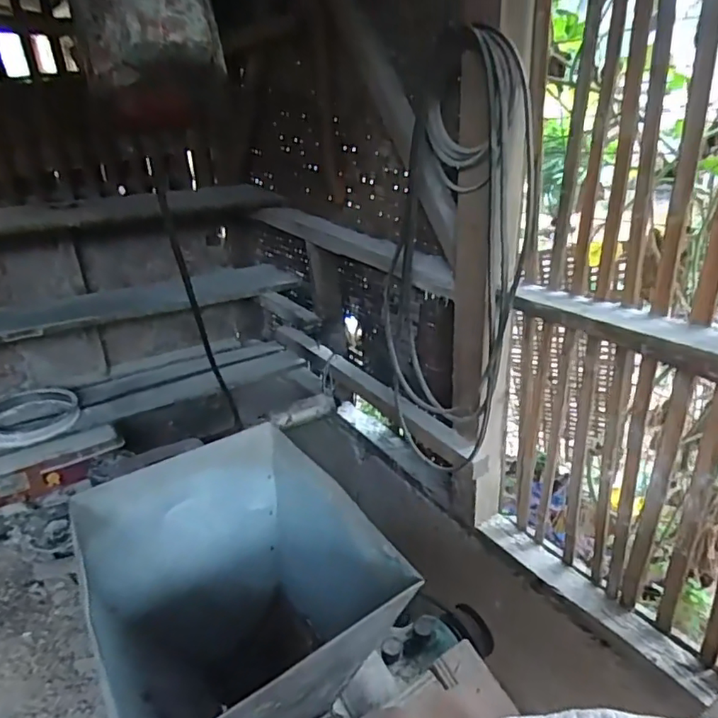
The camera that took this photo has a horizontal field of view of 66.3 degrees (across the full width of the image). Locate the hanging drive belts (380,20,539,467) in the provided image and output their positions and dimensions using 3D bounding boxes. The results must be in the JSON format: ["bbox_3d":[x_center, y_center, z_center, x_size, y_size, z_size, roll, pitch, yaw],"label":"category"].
[{"bbox_3d":[0.191,-0.158,1.155,0.105,0.920,0.357,-21,39,-33],"label":"hanging drive belts"}]

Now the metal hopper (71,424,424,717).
[{"bbox_3d":[-0.114,0.241,0.510,0.213,0.200,0.269,-17,30,-29],"label":"metal hopper"}]

